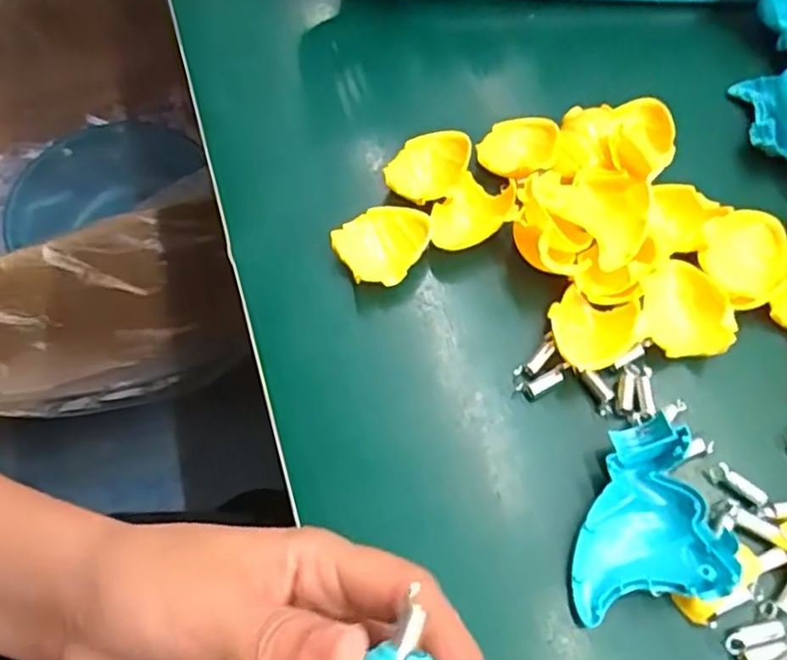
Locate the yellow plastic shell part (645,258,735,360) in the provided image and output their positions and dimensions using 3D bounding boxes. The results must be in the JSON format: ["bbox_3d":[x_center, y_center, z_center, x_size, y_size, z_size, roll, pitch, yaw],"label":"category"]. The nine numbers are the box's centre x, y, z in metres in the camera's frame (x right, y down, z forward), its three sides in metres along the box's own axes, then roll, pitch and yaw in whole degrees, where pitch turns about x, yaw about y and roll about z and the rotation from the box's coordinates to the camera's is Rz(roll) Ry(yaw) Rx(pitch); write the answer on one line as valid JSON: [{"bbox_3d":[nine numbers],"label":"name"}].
[{"bbox_3d":[0.130,-0.009,0.294,0.036,0.011,0.042,2,63,0],"label":"yellow plastic shell part"}]

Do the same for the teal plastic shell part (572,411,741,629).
[{"bbox_3d":[0.091,0.070,0.250,0.054,0.032,0.064,-7,63,-5],"label":"teal plastic shell part"}]

